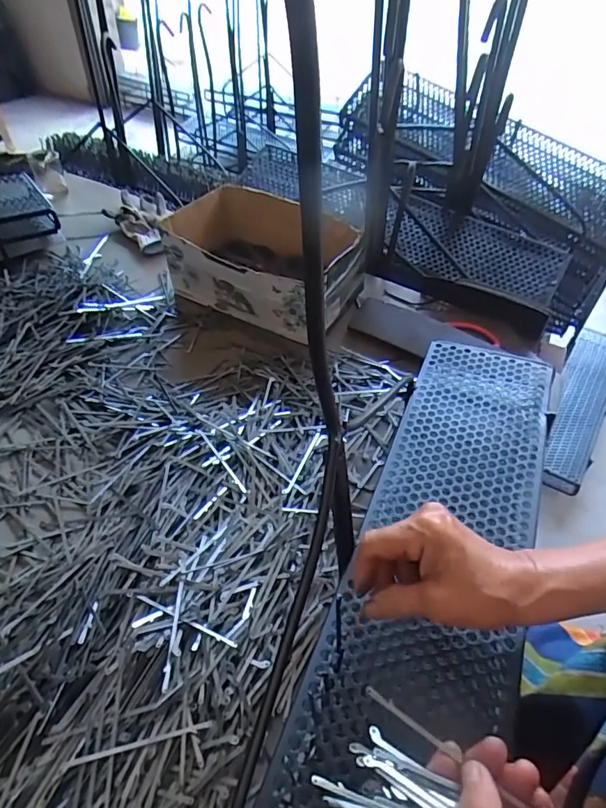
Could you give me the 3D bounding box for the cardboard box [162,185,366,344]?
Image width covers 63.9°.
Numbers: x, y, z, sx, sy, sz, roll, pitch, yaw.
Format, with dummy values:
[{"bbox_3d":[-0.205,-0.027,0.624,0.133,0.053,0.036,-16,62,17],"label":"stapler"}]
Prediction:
[{"bbox_3d":[-0.053,-0.231,0.770,0.298,0.125,0.195,31,54,23],"label":"cardboard box"}]

